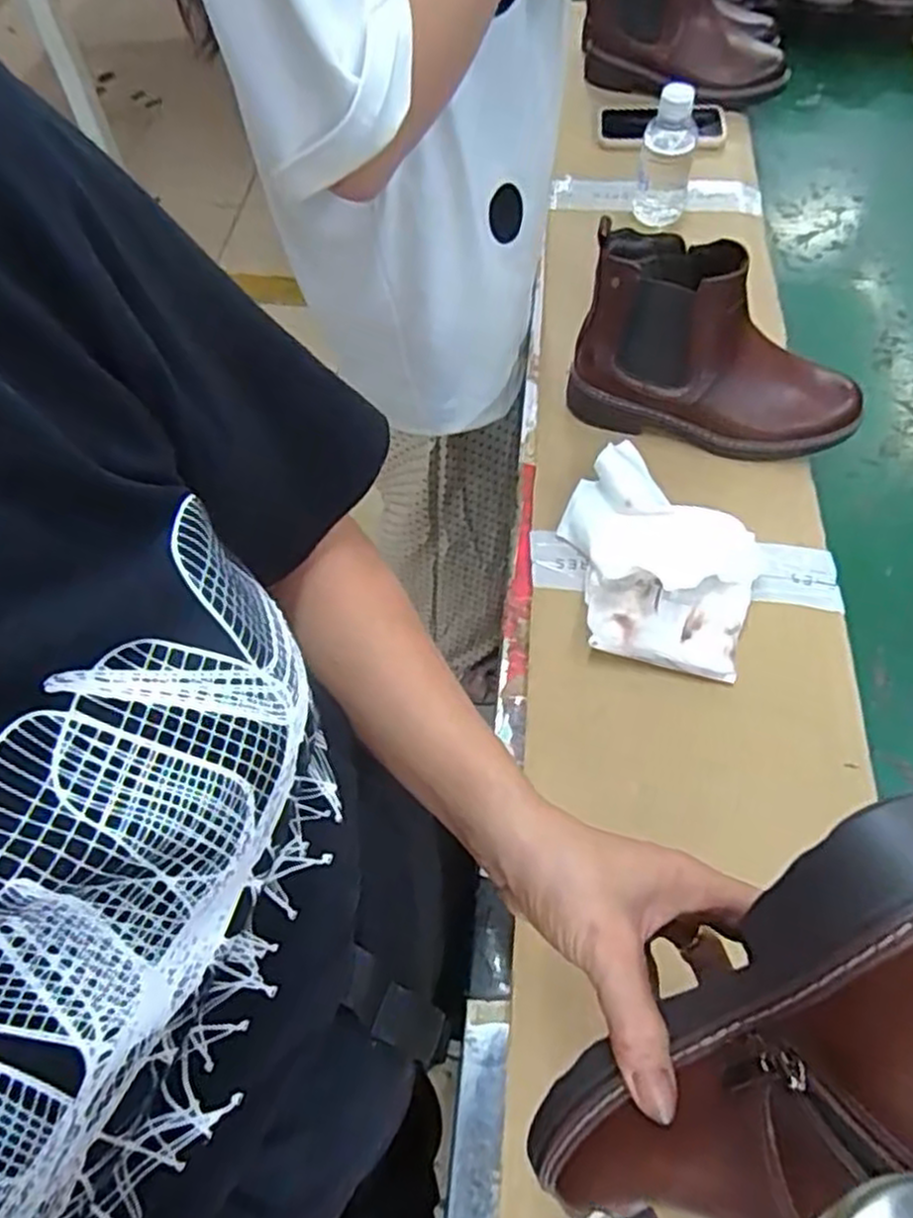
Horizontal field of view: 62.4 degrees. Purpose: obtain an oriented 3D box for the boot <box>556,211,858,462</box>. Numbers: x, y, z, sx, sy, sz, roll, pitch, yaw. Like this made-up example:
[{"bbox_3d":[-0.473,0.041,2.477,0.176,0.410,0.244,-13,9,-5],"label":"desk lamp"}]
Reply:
[{"bbox_3d":[0.228,-0.212,0.637,0.251,0.149,0.083,15,60,7],"label":"boot"}]

